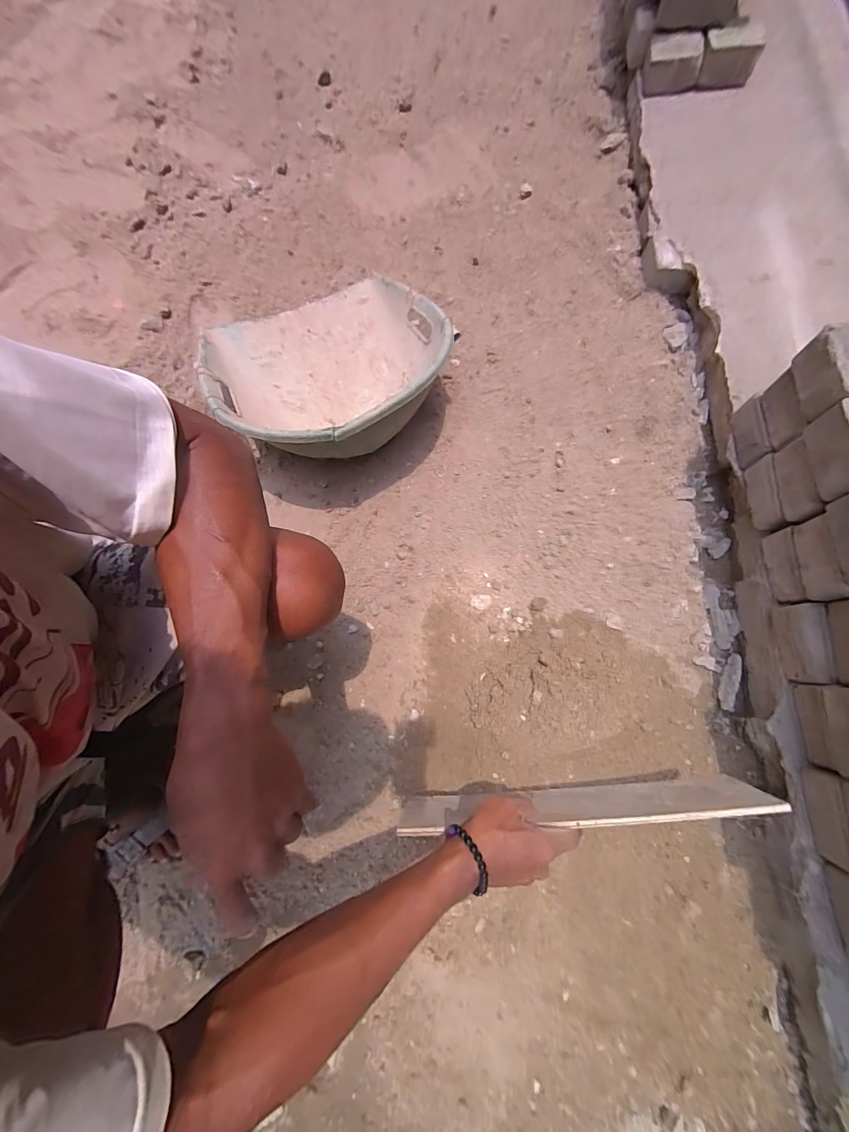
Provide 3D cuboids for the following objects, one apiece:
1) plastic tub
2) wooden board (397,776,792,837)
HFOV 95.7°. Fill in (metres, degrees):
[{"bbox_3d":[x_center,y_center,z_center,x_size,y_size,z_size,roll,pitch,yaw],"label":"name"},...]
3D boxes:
[{"bbox_3d":[-0.160,-0.353,0.658,0.378,0.175,0.382,0,78,-1],"label":"plastic tub"},{"bbox_3d":[0.166,0.274,0.439,0.397,0.110,0.011,-8,78,7],"label":"wooden board"}]

